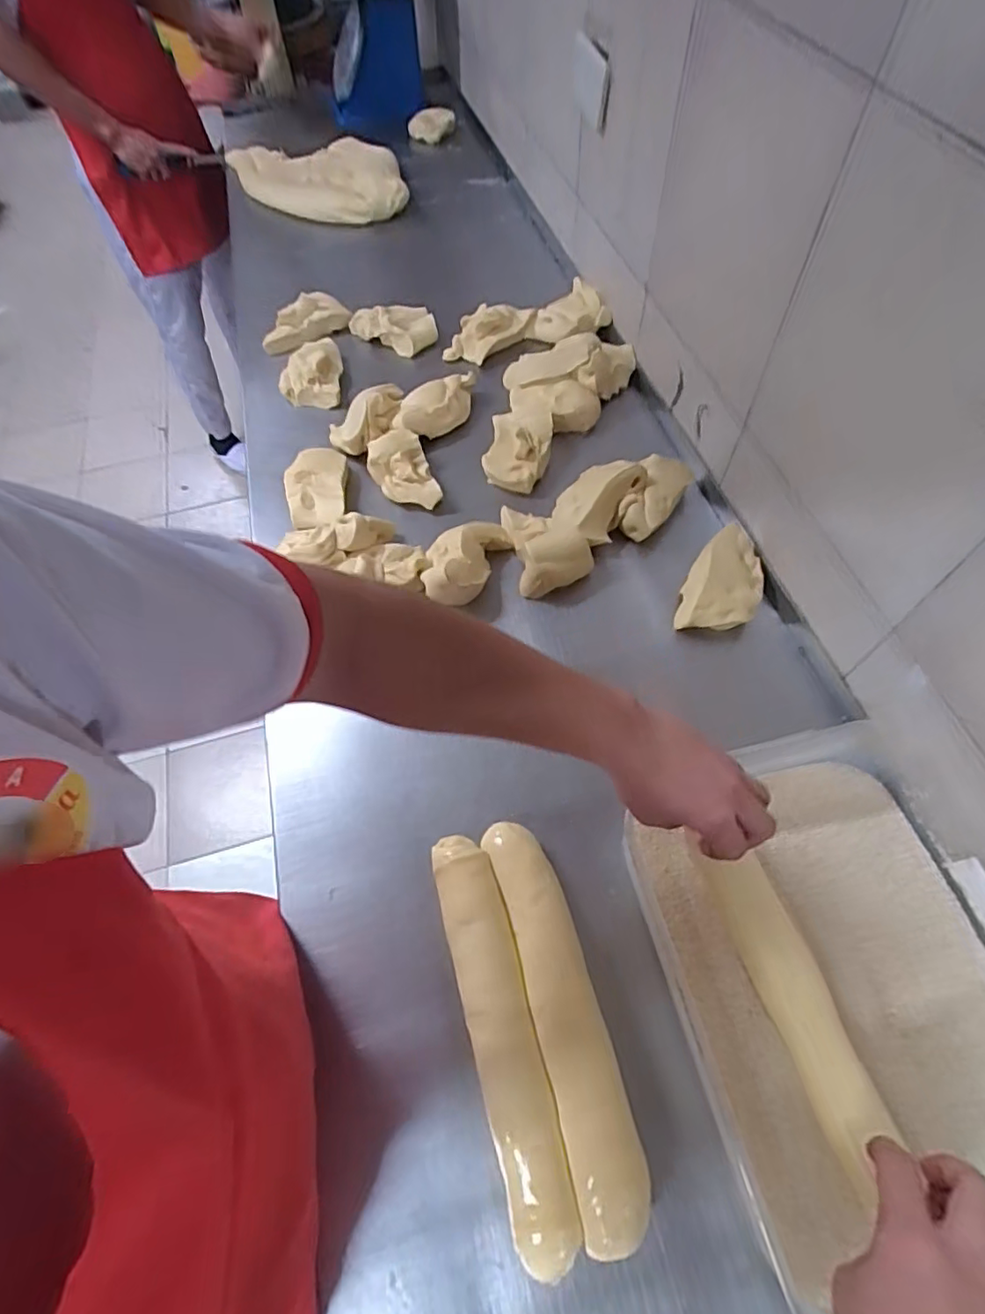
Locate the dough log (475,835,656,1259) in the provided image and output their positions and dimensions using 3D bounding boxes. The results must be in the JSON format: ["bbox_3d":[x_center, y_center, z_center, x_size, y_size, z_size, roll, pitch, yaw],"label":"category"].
[{"bbox_3d":[0.056,0.288,0.490,0.058,0.046,0.307,-15,60,-5],"label":"dough log"}]

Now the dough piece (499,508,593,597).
[{"bbox_3d":[0.066,-0.148,0.738,0.093,0.047,0.141,-12,60,-3],"label":"dough piece"}]

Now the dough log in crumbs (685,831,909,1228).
[{"bbox_3d":[0.245,0.277,0.480,0.053,0.030,0.238,-13,52,-4],"label":"dough log in crumbs"}]

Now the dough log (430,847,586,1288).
[{"bbox_3d":[0.004,0.295,0.490,0.057,0.052,0.286,-14,60,-6],"label":"dough log"}]

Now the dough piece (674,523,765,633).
[{"bbox_3d":[0.272,-0.086,0.692,0.085,0.030,0.146,24,65,17],"label":"dough piece"}]

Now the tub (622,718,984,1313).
[{"bbox_3d":[0.292,0.273,0.478,0.297,0.078,0.401,-14,60,-4],"label":"tub"}]

